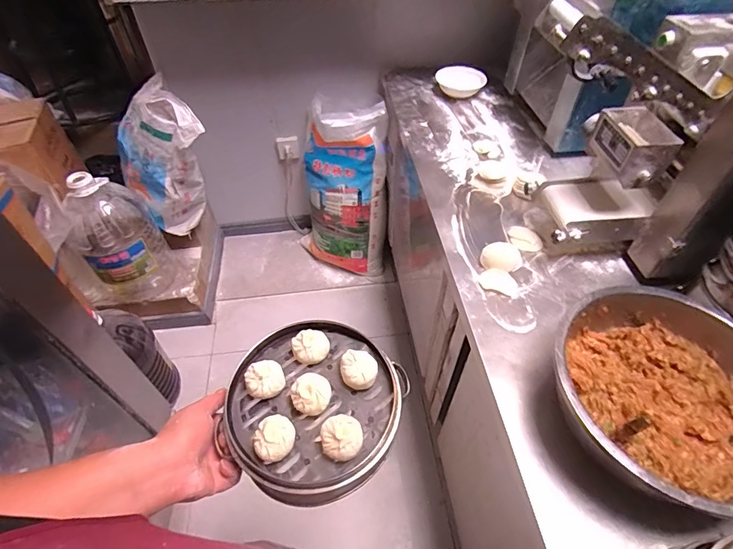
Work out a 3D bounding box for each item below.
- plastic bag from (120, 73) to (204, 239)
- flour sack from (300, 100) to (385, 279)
[{"bbox_3d":[-0.710,-0.376,1.470,0.262,0.483,0.318,-28,55,-22],"label":"plastic bag"},{"bbox_3d":[-0.105,-0.337,1.727,0.360,0.680,0.258,0,49,0],"label":"flour sack"}]

